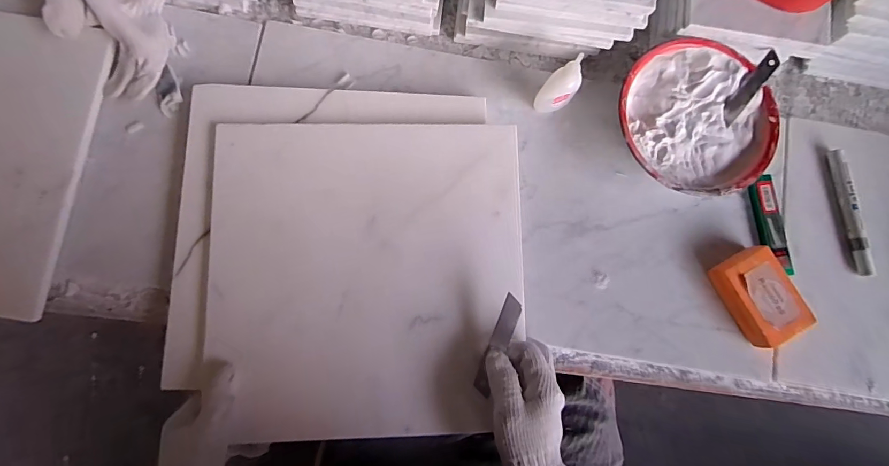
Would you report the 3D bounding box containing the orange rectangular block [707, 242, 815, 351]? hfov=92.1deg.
[{"bbox_3d":[0.331,0.068,0.448,0.062,0.031,0.097,-29,85,-5],"label":"orange rectangular block"}]

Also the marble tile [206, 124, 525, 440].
[{"bbox_3d":[-0.074,0.039,0.418,0.297,0.018,0.299,-1,81,0],"label":"marble tile"}]

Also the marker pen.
[{"bbox_3d":[0.458,-0.024,0.484,0.015,0.017,0.141,-6,83,-2],"label":"marker pen"}]

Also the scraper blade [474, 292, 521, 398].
[{"bbox_3d":[0.050,0.105,0.400,0.017,0.007,0.099,21,101,15],"label":"scraper blade"}]

